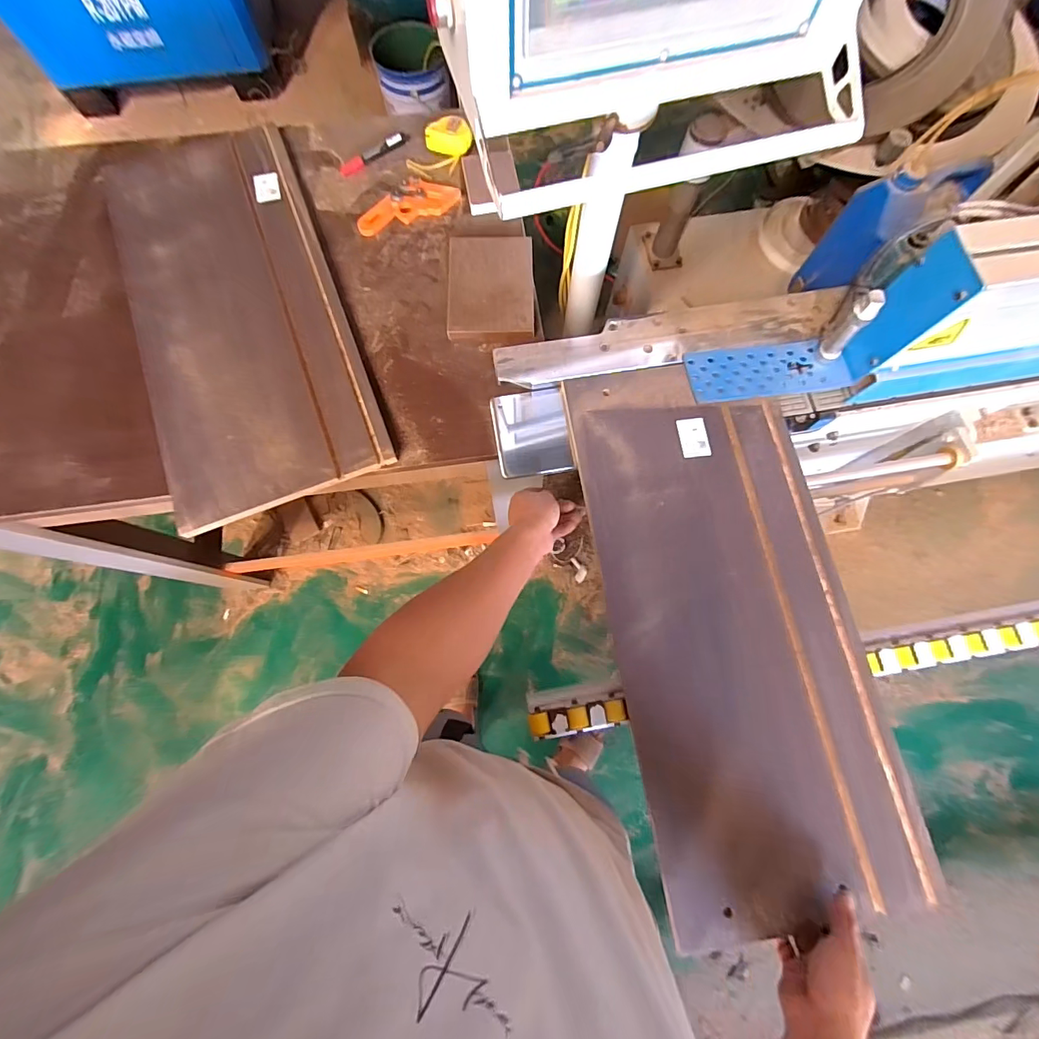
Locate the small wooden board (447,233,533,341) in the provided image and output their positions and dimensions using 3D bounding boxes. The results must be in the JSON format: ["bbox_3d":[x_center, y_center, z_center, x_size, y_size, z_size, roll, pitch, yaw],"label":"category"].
[{"bbox_3d":[-0.048,-0.392,0.743,0.142,0.020,0.194,0,74,0],"label":"small wooden board"}]

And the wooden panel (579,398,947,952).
[{"bbox_3d":[0.282,0.144,0.581,0.308,0.025,0.641,-8,74,-2],"label":"wooden panel"}]

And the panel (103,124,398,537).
[{"bbox_3d":[-0.464,-0.360,0.732,0.316,0.031,0.727,-21,75,-5],"label":"panel"}]

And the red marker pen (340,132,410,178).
[{"bbox_3d":[-0.268,-0.681,0.821,0.145,0.020,0.025,-33,76,-8],"label":"red marker pen"}]

